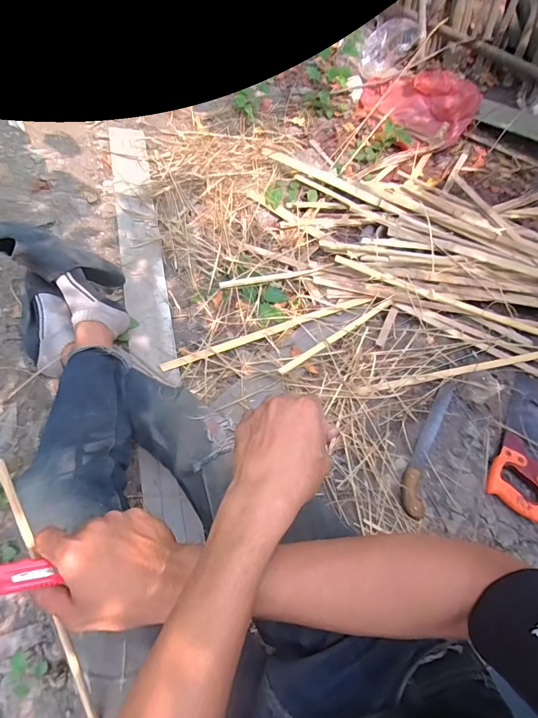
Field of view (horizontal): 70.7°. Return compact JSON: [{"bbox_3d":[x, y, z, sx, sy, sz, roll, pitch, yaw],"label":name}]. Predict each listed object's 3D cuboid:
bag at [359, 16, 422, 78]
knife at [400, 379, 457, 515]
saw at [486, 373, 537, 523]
[{"bbox_3d":[0.427,-1.114,1.354,0.203,0.144,0.070,-12,66,-7],"label":"bag"},{"bbox_3d":[0.344,0.183,0.825,0.056,0.020,0.311,22,66,9],"label":"knife"},{"bbox_3d":[0.572,0.173,0.812,0.125,0.026,0.327,27,67,11],"label":"saw"}]

